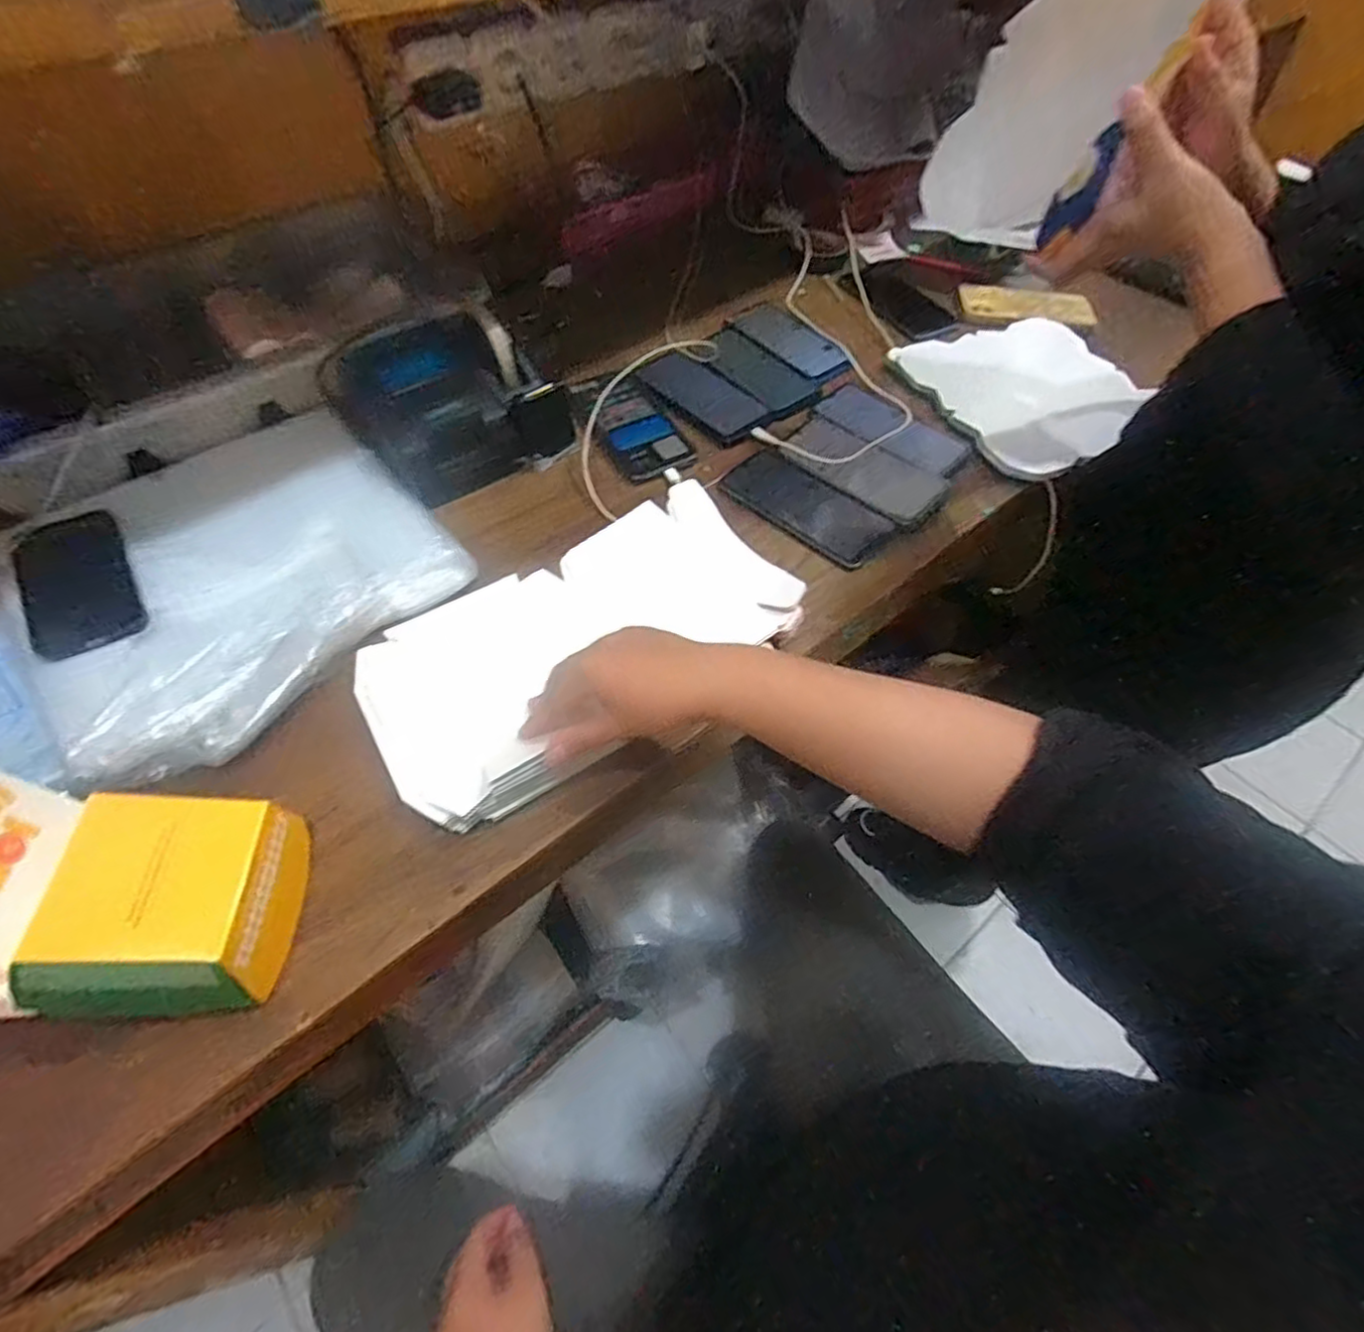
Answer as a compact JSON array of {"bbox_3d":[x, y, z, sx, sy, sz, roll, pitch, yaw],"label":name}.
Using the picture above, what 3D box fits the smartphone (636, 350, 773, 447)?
[{"bbox_3d":[0.023,-0.297,0.734,0.078,0.012,0.150,-37,64,-24],"label":"smartphone"}]

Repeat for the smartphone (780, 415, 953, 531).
[{"bbox_3d":[0.178,-0.197,0.672,0.167,0.014,0.070,40,74,24],"label":"smartphone"}]

